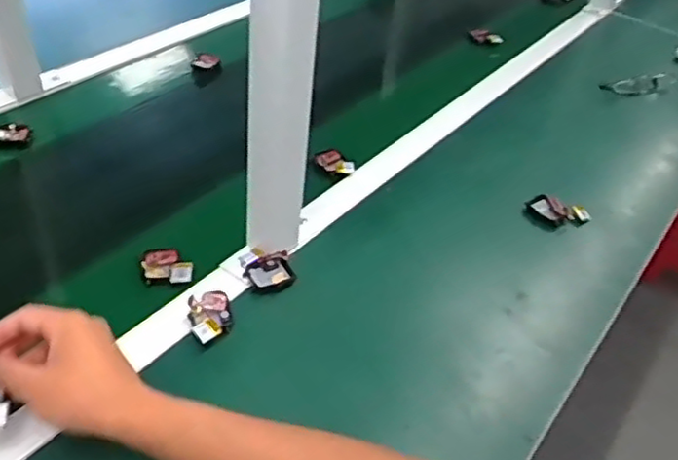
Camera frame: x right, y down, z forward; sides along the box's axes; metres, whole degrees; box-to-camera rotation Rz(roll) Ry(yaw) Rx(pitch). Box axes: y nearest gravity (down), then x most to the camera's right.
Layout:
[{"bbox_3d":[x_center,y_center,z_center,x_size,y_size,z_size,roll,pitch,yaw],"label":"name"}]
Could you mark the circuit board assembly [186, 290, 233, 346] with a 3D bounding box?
[{"bbox_3d":[-0.119,0.080,0.617,0.038,0.013,0.052,-11,44,-20],"label":"circuit board assembly"}]

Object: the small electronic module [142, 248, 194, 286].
[{"bbox_3d":[-0.171,0.033,0.664,0.050,0.015,0.054,-2,41,-11],"label":"small electronic module"}]

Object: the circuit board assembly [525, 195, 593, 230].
[{"bbox_3d":[0.263,-0.021,0.797,0.075,0.021,0.038,12,41,6],"label":"circuit board assembly"}]

